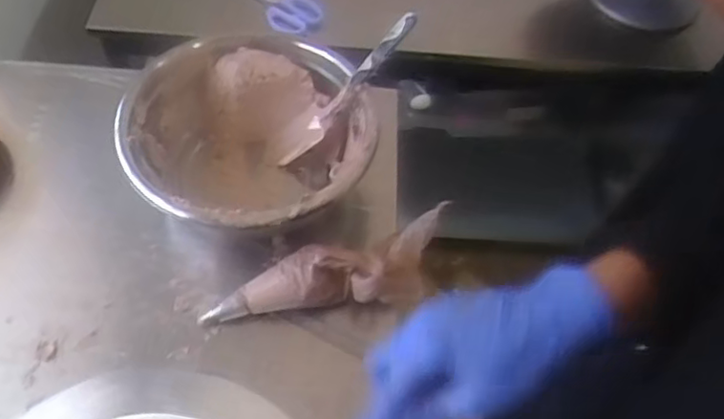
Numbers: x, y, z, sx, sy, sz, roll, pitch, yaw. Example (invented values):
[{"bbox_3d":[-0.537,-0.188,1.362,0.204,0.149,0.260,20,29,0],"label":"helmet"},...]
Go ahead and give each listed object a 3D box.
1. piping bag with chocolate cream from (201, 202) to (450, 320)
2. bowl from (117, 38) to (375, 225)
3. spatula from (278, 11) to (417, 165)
[{"bbox_3d":[-0.036,0.063,0.656,0.238,0.092,0.066,-6,56,-9],"label":"piping bag with chocolate cream"},{"bbox_3d":[-0.123,-0.064,0.721,0.256,0.115,0.250,2,55,-3],"label":"bowl"},{"bbox_3d":[-0.021,-0.132,0.733,0.020,0.238,0.038,12,43,-47],"label":"spatula"}]

